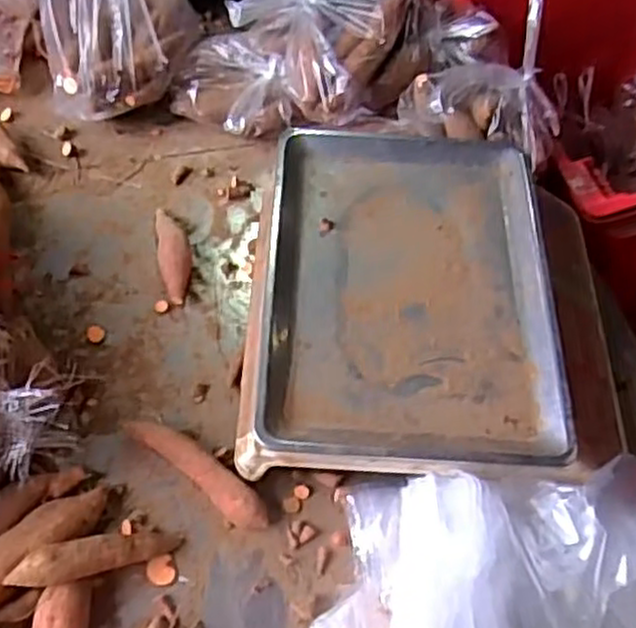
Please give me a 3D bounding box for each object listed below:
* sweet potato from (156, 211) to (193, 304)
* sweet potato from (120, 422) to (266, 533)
[{"bbox_3d":[-0.145,-0.063,0.756,0.032,0.029,0.114,-7,57,-10],"label":"sweet potato"},{"bbox_3d":[-0.101,0.133,0.638,0.145,0.024,0.029,35,60,17],"label":"sweet potato"}]

